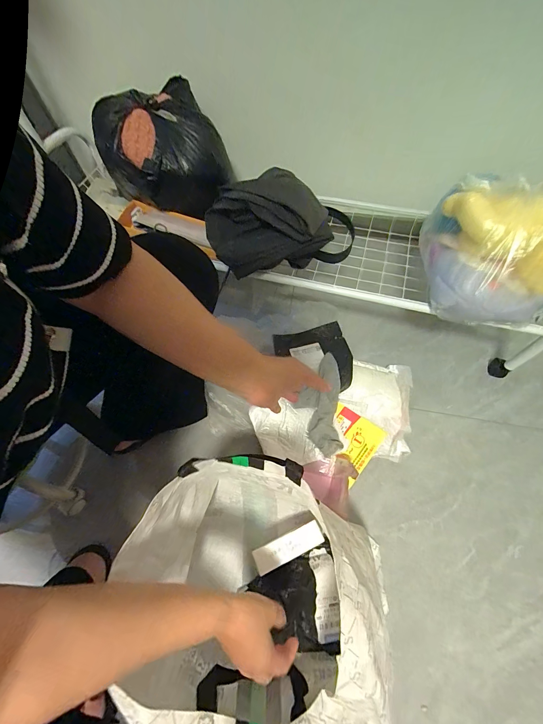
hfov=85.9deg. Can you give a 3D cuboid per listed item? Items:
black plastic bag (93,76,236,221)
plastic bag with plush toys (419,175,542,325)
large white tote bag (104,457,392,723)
[{"bbox_3d":[-0.230,-0.446,0.637,0.244,0.163,0.250,-25,64,-12],"label":"black plastic bag"},{"bbox_3d":[0.398,-0.207,0.513,0.204,0.156,0.239,7,62,5],"label":"plastic bag with plush toys"},{"bbox_3d":[-0.023,0.336,0.422,0.319,0.263,0.321,5,62,4],"label":"large white tote bag"}]

